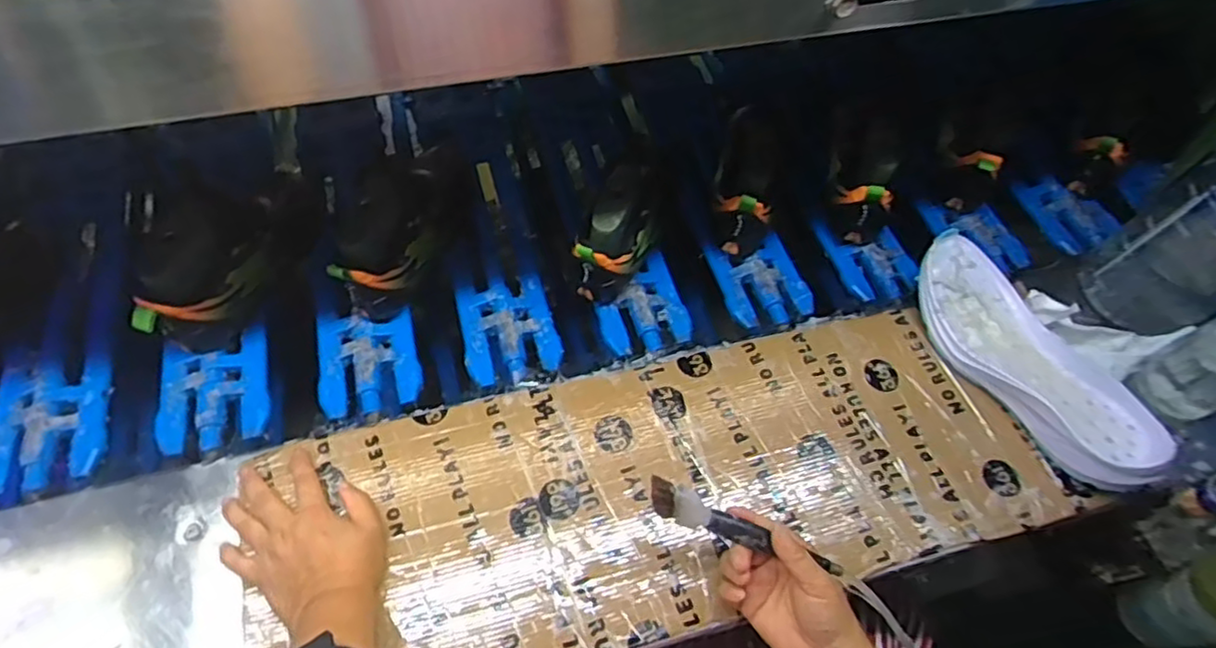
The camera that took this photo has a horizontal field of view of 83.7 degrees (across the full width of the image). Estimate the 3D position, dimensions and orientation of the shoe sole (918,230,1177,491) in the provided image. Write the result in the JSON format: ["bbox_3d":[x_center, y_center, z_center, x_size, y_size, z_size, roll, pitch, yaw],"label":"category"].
[{"bbox_3d":[0.401,0.034,0.652,0.107,0.038,0.277,-26,65,-18],"label":"shoe sole"}]

